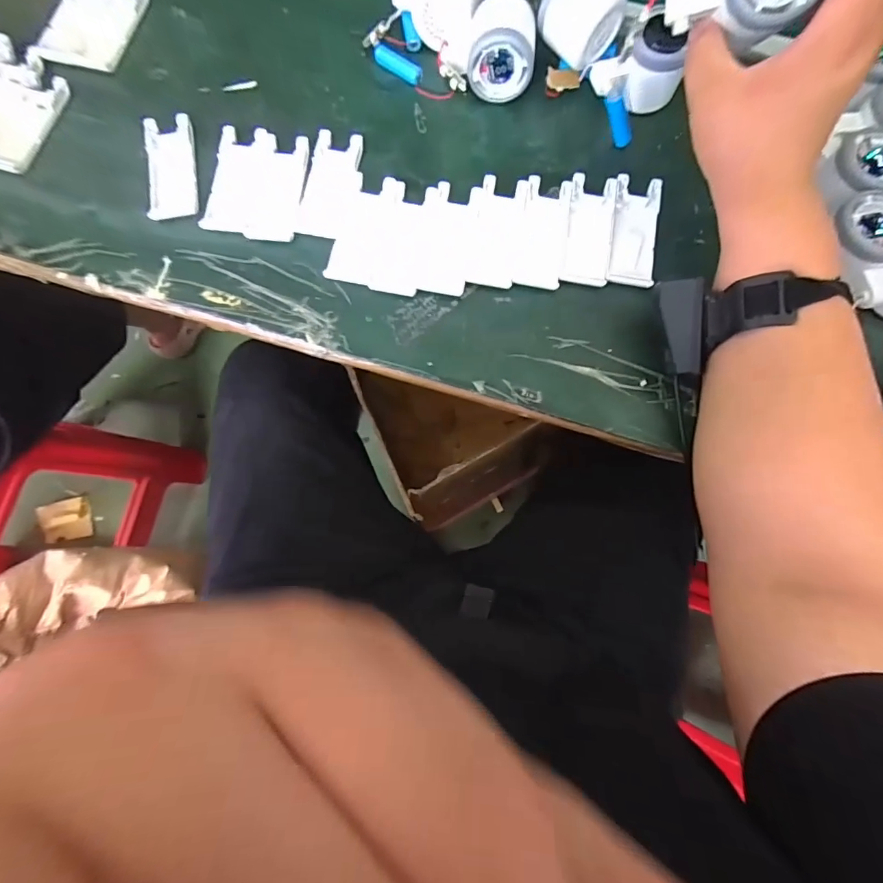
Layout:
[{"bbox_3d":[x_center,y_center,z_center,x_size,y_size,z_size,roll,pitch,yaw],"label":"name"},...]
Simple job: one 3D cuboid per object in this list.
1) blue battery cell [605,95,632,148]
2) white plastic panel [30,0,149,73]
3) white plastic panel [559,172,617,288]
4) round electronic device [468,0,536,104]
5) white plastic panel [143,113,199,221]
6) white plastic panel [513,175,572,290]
[{"bbox_3d":[0.160,-0.288,0.398,0.015,0.050,0.014,7,76,37],"label":"blue battery cell"},{"bbox_3d":[-0.347,-0.420,0.441,0.081,0.010,0.110,11,79,3],"label":"white plastic panel"},{"bbox_3d":[0.131,-0.187,0.390,0.039,0.005,0.104,10,78,2],"label":"white plastic panel"},{"bbox_3d":[0.056,-0.359,0.407,0.057,0.047,0.064,7,78,2],"label":"round electronic device"},{"bbox_3d":[-0.246,-0.249,0.404,0.041,0.008,0.106,-10,78,-2],"label":"white plastic panel"},{"bbox_3d":[0.091,-0.183,0.390,0.040,0.005,0.104,10,79,3],"label":"white plastic panel"}]

